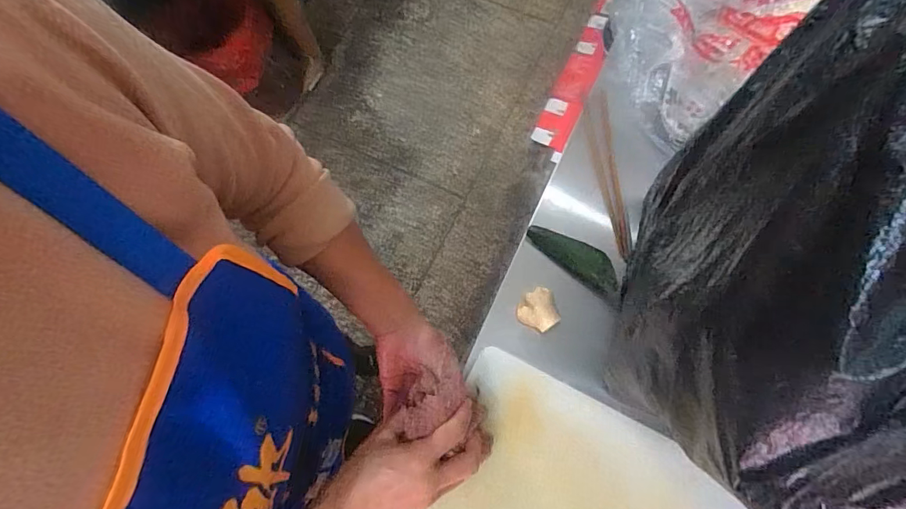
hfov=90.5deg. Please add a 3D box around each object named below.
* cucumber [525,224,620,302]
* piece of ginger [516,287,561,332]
[{"bbox_3d":[0.150,0.003,0.545,0.124,0.031,0.032,38,79,13],"label":"cucumber"},{"bbox_3d":[0.099,0.067,0.521,0.042,0.020,0.044,-37,75,-8],"label":"piece of ginger"}]

